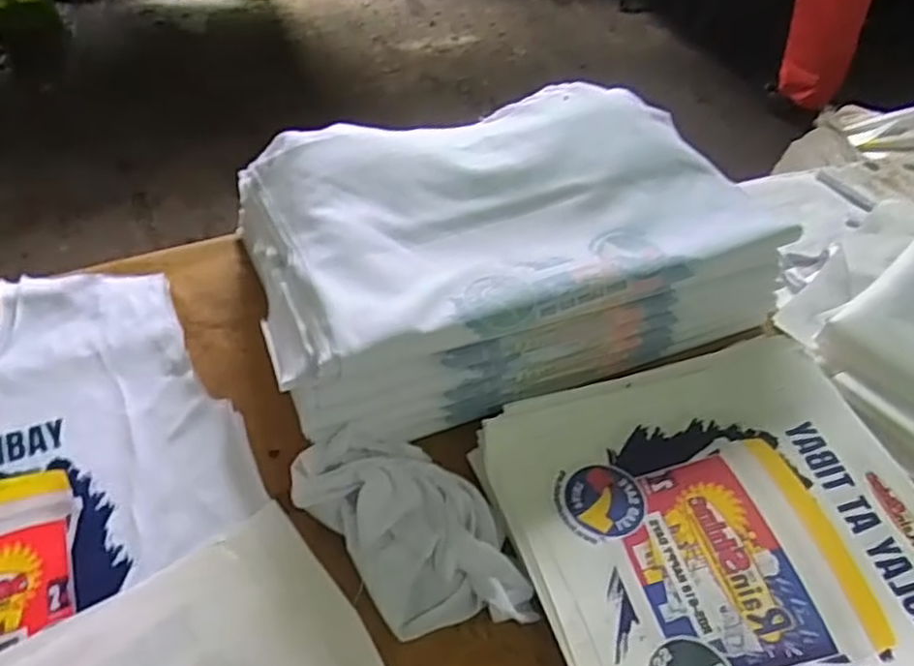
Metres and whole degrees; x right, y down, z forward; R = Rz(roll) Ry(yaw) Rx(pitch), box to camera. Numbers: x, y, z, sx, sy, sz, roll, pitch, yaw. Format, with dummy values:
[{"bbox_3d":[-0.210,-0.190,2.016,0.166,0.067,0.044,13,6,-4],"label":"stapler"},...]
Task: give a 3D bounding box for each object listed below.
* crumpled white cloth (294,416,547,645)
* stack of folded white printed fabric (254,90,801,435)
[{"bbox_3d":[-0.034,0.182,0.655,0.134,0.051,0.240,-33,60,-29],"label":"crumpled white cloth"},{"bbox_3d":[0.057,-0.118,0.834,0.576,0.132,0.366,-15,53,-19],"label":"stack of folded white printed fabric"}]

